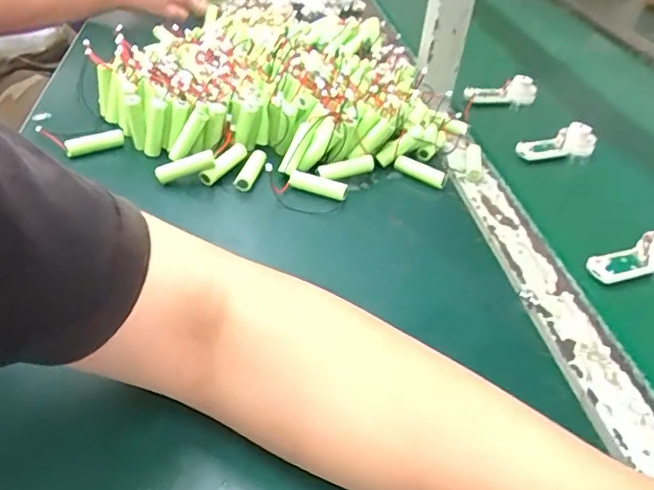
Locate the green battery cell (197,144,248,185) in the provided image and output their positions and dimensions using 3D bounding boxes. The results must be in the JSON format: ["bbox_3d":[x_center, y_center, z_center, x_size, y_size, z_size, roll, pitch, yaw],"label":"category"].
[{"bbox_3d":[-0.090,-0.070,0.511,0.012,0.013,0.053,25,53,22],"label":"green battery cell"}]

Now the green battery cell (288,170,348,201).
[{"bbox_3d":[-0.008,-0.049,0.505,0.050,0.014,0.016,15,38,11],"label":"green battery cell"}]

